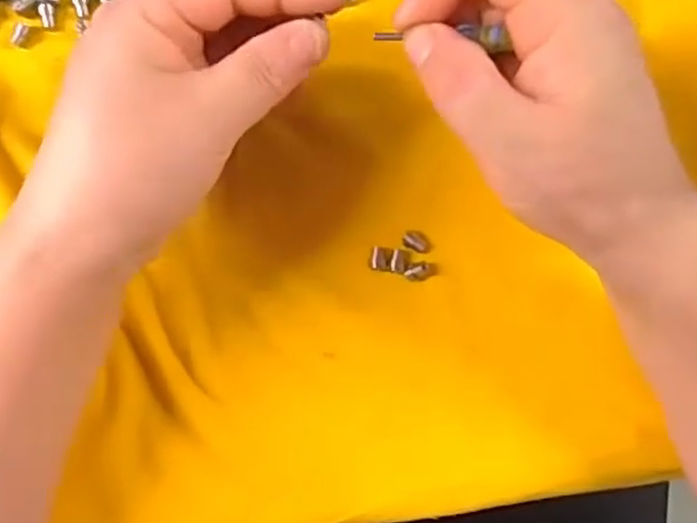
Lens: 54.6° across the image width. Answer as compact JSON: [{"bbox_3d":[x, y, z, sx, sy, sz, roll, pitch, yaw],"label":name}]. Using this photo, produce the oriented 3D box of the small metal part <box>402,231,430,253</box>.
[{"bbox_3d":[0.030,-0.009,0.288,0.012,0.004,0.007,29,84,-4],"label":"small metal part"}]

